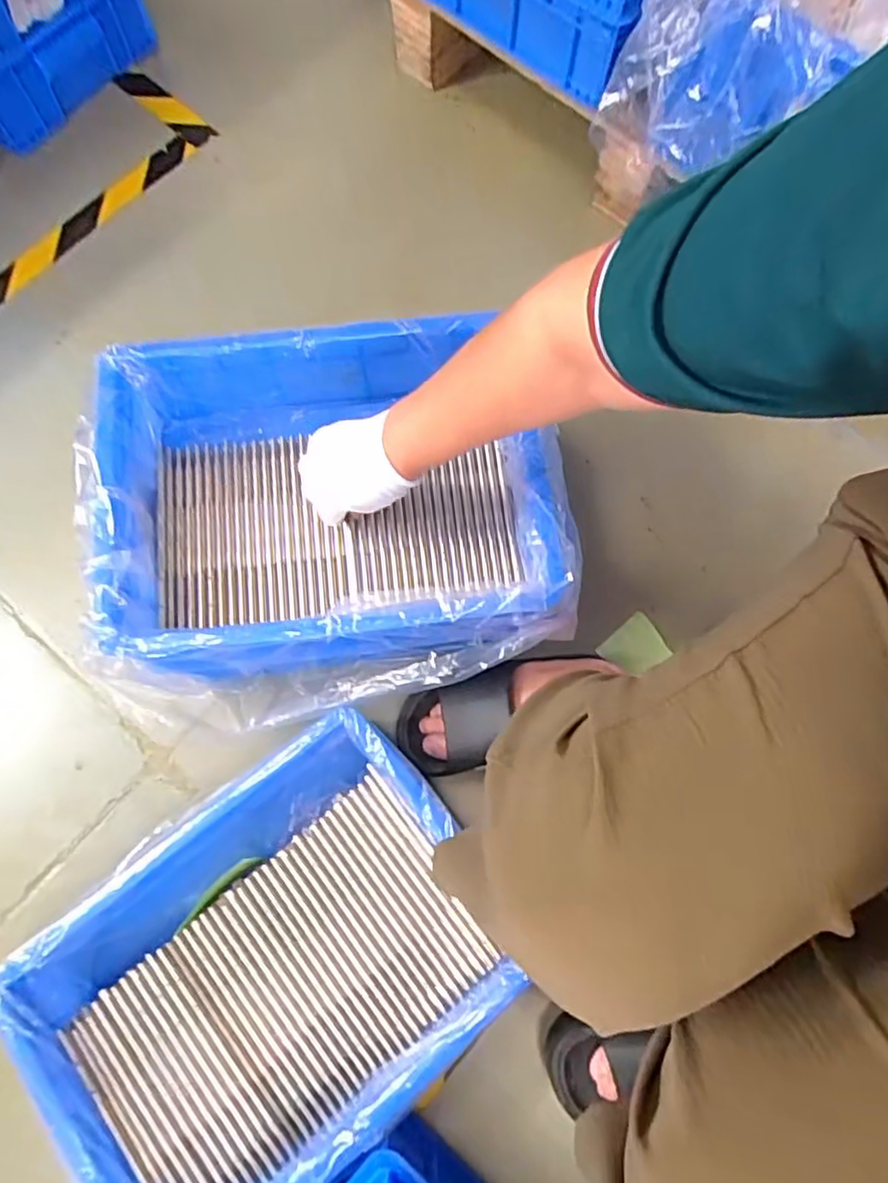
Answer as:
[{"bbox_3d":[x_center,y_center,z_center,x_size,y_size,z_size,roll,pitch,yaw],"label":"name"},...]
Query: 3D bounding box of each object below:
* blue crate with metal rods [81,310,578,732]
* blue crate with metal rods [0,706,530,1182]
[{"bbox_3d":[-0.099,-0.070,0.629,0.420,0.143,0.339,-8,75,-3],"label":"blue crate with metal rods"},{"bbox_3d":[-0.156,0.360,0.615,0.412,0.105,0.313,-39,78,-10],"label":"blue crate with metal rods"}]

